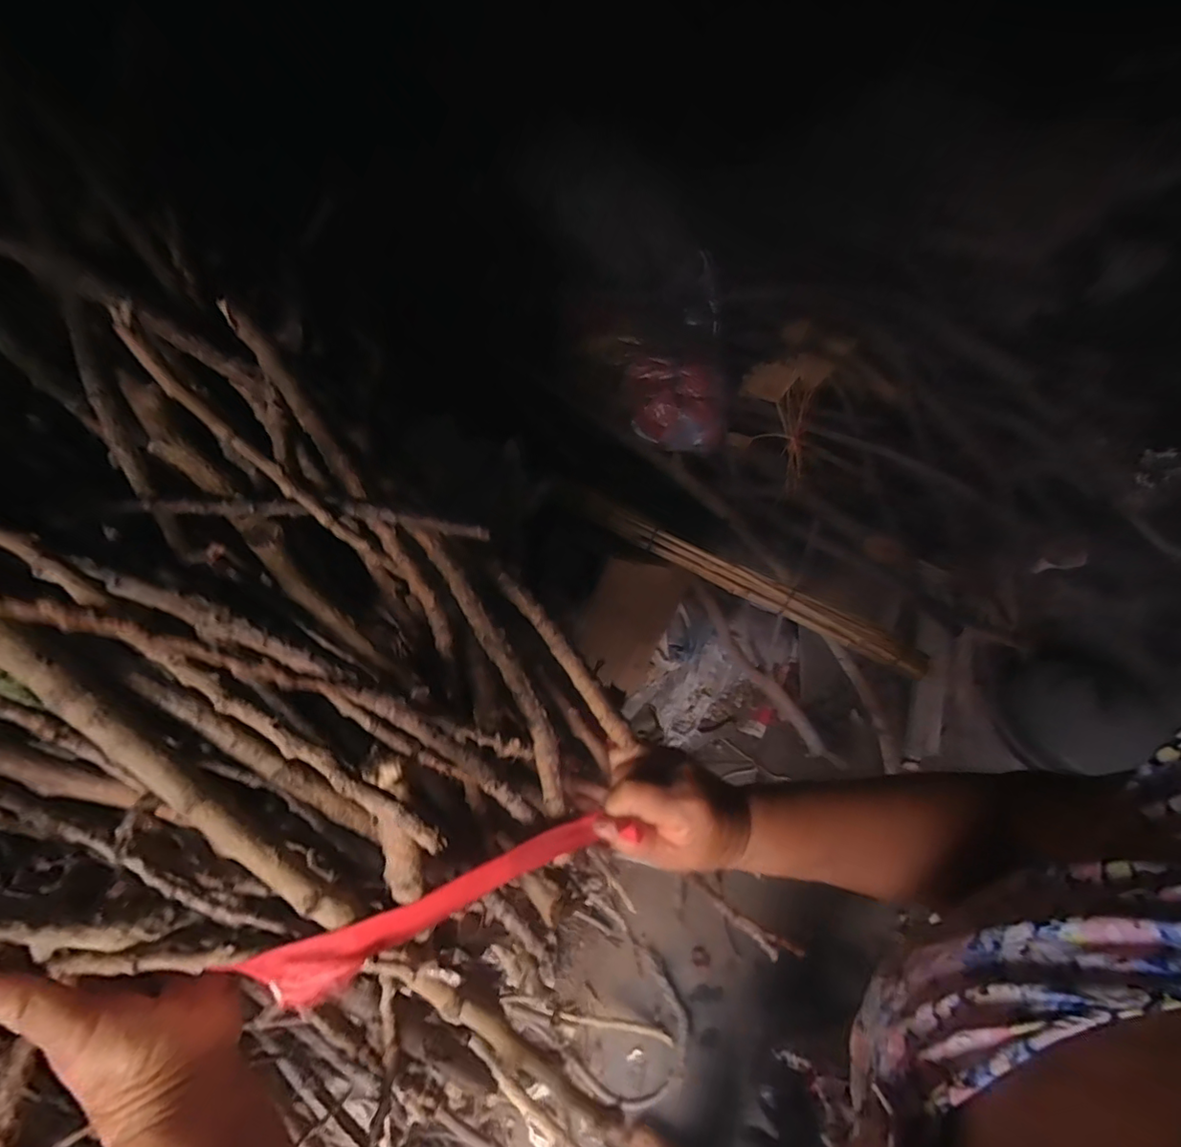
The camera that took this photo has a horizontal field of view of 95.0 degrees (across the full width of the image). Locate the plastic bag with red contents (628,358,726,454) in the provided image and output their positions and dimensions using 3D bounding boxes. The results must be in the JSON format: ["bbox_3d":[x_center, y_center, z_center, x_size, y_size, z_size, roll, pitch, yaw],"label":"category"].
[{"bbox_3d":[0.150,-0.290,0.939,0.167,0.137,0.100,-2,44,3],"label":"plastic bag with red contents"}]

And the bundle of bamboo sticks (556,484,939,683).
[{"bbox_3d":[0.202,0.005,0.748,0.520,0.051,0.031,27,51,8],"label":"bundle of bamboo sticks"}]

